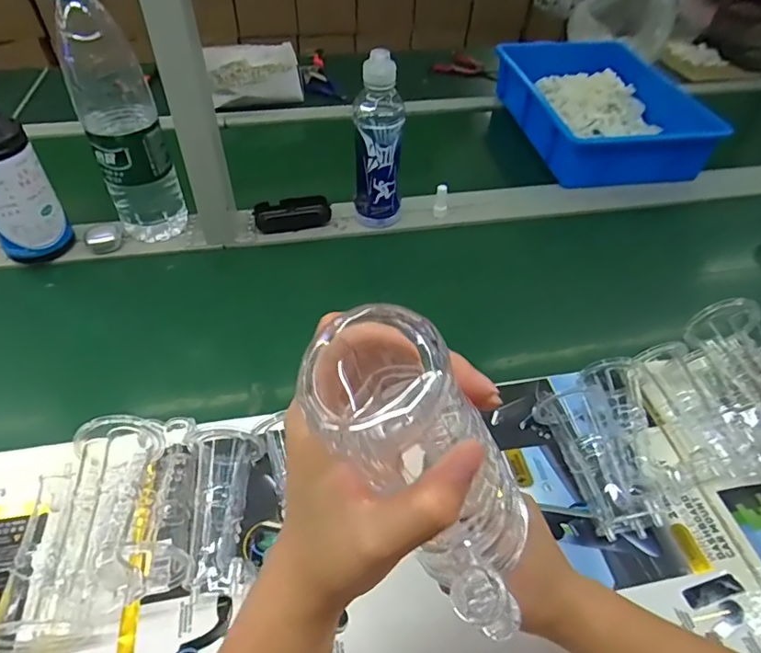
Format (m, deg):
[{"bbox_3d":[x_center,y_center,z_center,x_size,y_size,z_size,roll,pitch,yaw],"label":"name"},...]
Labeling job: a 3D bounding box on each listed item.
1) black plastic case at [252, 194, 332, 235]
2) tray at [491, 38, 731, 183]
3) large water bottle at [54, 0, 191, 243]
[{"bbox_3d":[-0.132,-0.169,0.782,0.110,0.031,0.053,-6,48,-8],"label":"black plastic case"},{"bbox_3d":[0.415,-0.417,0.986,0.281,0.107,0.391,-6,48,-8],"label":"tray"},{"bbox_3d":[-0.325,-0.258,0.660,0.090,0.331,0.093,-16,50,-17],"label":"large water bottle"}]

